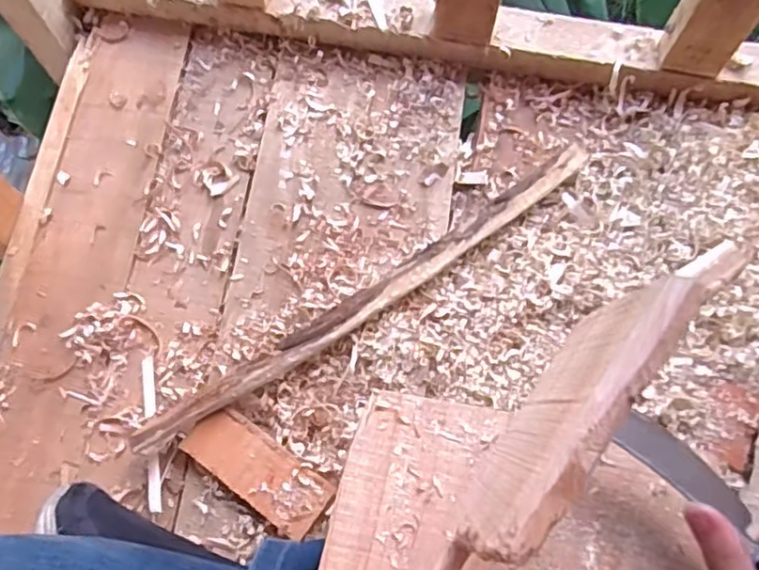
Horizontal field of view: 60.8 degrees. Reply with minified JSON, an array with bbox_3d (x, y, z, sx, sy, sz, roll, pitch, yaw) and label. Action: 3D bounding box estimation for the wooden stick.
[{"bbox_3d":[-0.002,0.007,0.532,0.434,0.017,0.026,-33,74,-11],"label":"wooden stick"}]

